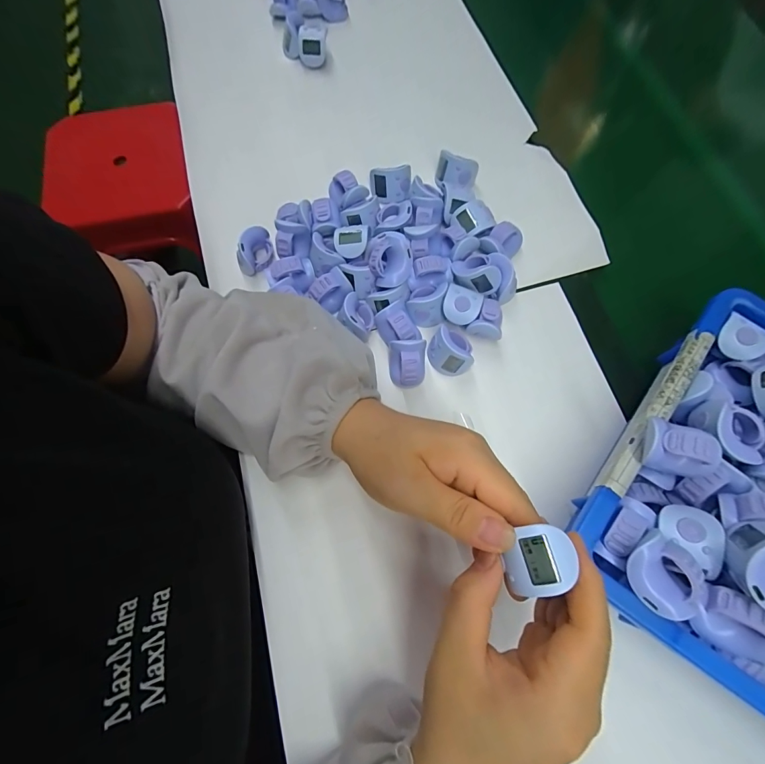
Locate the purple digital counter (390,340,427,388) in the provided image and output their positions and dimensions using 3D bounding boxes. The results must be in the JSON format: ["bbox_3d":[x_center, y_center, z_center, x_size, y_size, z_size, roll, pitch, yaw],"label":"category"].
[{"bbox_3d":[0.020,-0.015,0.303,0.028,0.030,0.030,2,72,1],"label":"purple digital counter"}]

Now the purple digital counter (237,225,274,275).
[{"bbox_3d":[-0.117,-0.119,0.340,0.034,0.029,0.027,-22,73,-7],"label":"purple digital counter"}]

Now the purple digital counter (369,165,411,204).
[{"bbox_3d":[0.008,-0.192,0.363,0.038,0.031,0.019,-3,72,-1],"label":"purple digital counter"}]

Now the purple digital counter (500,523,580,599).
[{"bbox_3d":[0.075,0.085,0.180,0.032,0.015,0.028,-20,71,18],"label":"purple digital counter"}]

